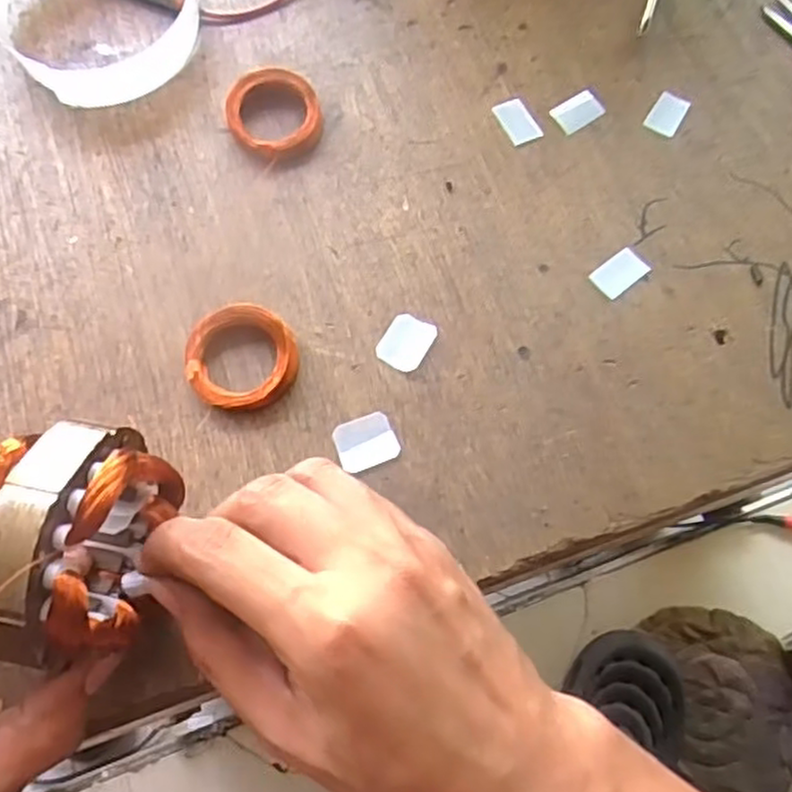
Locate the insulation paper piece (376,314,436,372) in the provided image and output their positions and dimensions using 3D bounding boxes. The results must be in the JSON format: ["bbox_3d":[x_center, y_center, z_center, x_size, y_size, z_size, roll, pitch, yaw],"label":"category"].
[{"bbox_3d":[0.004,-0.023,0.307,0.020,0.004,0.024,29,72,8],"label":"insulation paper piece"}]

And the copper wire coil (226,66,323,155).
[{"bbox_3d":[-0.058,-0.134,0.339,0.043,0.014,0.041,1,70,-2],"label":"copper wire coil"}]

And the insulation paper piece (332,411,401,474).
[{"bbox_3d":[-0.012,0.018,0.292,0.024,0.004,0.021,-19,72,-9],"label":"insulation paper piece"}]

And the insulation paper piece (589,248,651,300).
[{"bbox_3d":[0.101,-0.056,0.322,0.025,0.004,0.016,-35,75,-13],"label":"insulation paper piece"}]

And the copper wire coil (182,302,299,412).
[{"bbox_3d":[-0.064,-0.016,0.297,0.045,0.016,0.041,1,70,-2],"label":"copper wire coil"}]

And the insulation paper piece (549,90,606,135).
[{"bbox_3d":[0.090,-0.141,0.353,0.025,0.004,0.017,-31,75,-12],"label":"insulation paper piece"}]

